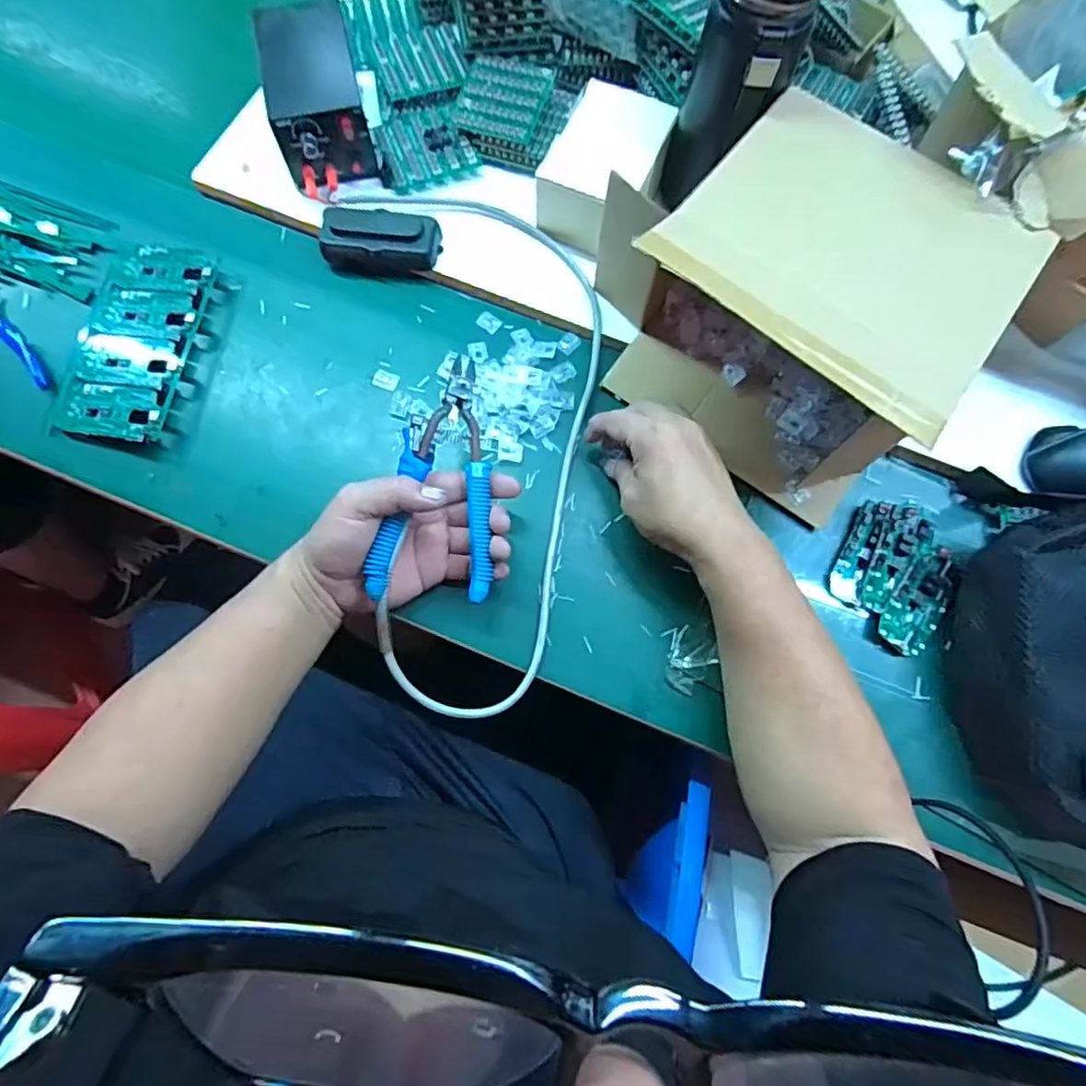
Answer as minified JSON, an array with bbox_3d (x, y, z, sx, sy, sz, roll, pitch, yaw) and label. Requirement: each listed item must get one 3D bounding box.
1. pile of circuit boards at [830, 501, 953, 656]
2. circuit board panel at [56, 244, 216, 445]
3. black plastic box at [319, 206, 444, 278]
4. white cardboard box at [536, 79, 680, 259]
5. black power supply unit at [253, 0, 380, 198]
[{"bbox_3d":[0.283,0.025,0.475,0.083,0.015,0.108,24,76,7],"label":"pile of circuit boards"},{"bbox_3d":[-0.357,-0.180,0.521,0.100,0.023,0.190,7,75,2],"label":"circuit board panel"},{"bbox_3d":[-0.149,-0.278,0.545,0.104,0.029,0.054,11,75,3],"label":"black plastic box"},{"bbox_3d":[0.060,-0.339,0.533,0.093,0.054,0.127,25,77,7],"label":"white cardboard box"},{"bbox_3d":[-0.208,-0.415,0.543,0.079,0.066,0.157,-12,75,-3],"label":"black power supply unit"}]

